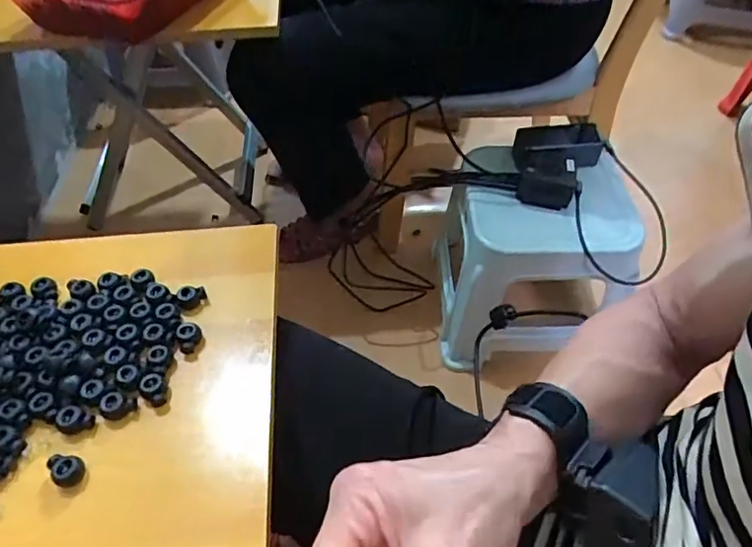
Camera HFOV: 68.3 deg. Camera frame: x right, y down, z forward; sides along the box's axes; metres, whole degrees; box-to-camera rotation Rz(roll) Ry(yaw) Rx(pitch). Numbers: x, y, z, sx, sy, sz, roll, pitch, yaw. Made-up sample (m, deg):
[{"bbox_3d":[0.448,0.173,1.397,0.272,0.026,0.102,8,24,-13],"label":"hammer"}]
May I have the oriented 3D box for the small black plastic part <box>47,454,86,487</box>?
[{"bbox_3d":[-0.186,0.117,0.334,0.017,0.010,0.021,-33,56,-26],"label":"small black plastic part"}]

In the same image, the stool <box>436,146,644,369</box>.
[{"bbox_3d":[0.255,-0.025,0.925,0.270,0.268,0.242,2,48,2],"label":"stool"}]

